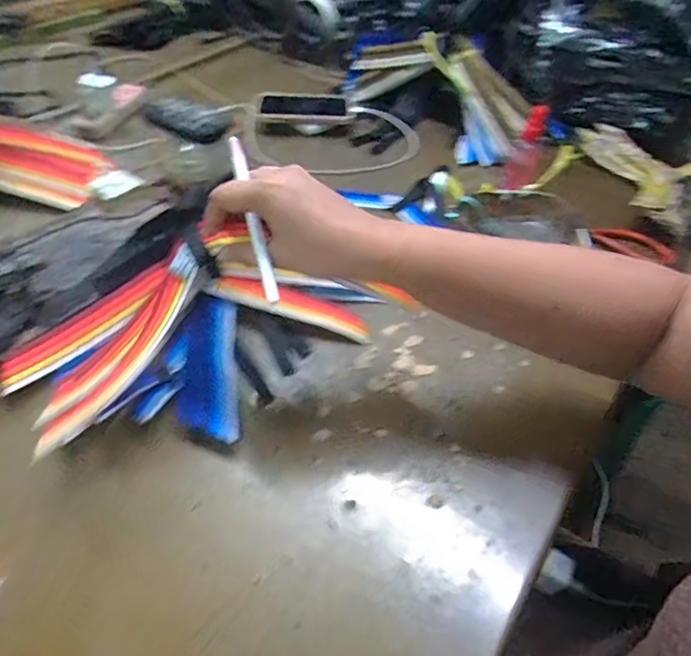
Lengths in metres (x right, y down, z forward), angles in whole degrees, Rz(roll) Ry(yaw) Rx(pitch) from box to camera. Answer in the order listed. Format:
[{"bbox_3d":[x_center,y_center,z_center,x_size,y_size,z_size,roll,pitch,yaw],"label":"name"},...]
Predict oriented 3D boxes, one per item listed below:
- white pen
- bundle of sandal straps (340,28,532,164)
[{"bbox_3d":[-0.063,-0.075,0.334,0.009,0.007,0.121,-13,80,-13],"label":"white pen"},{"bbox_3d":[0.132,-0.371,0.736,0.077,0.114,0.321,-33,56,-27],"label":"bundle of sandal straps"}]

